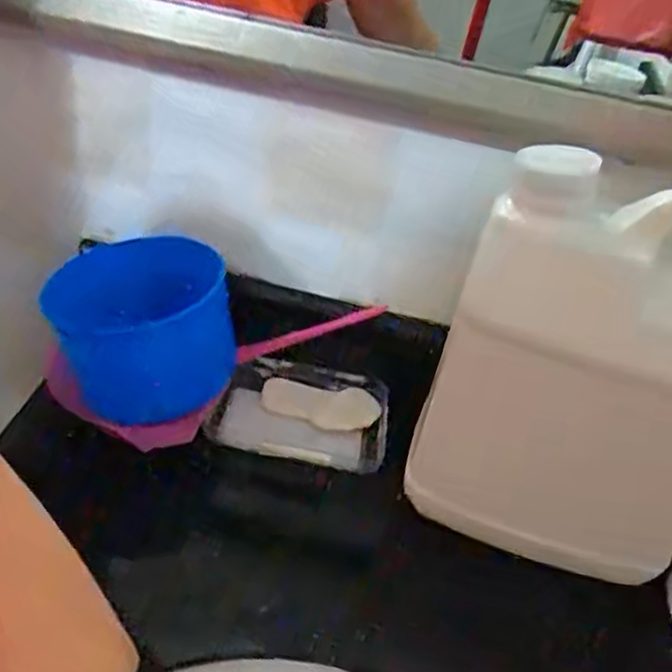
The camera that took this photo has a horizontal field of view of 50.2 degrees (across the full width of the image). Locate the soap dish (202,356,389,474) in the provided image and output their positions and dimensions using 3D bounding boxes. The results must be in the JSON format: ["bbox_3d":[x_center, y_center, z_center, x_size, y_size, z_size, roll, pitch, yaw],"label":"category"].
[{"bbox_3d":[-0.026,0.054,0.484,0.117,0.024,0.076,11,39,1],"label":"soap dish"}]

